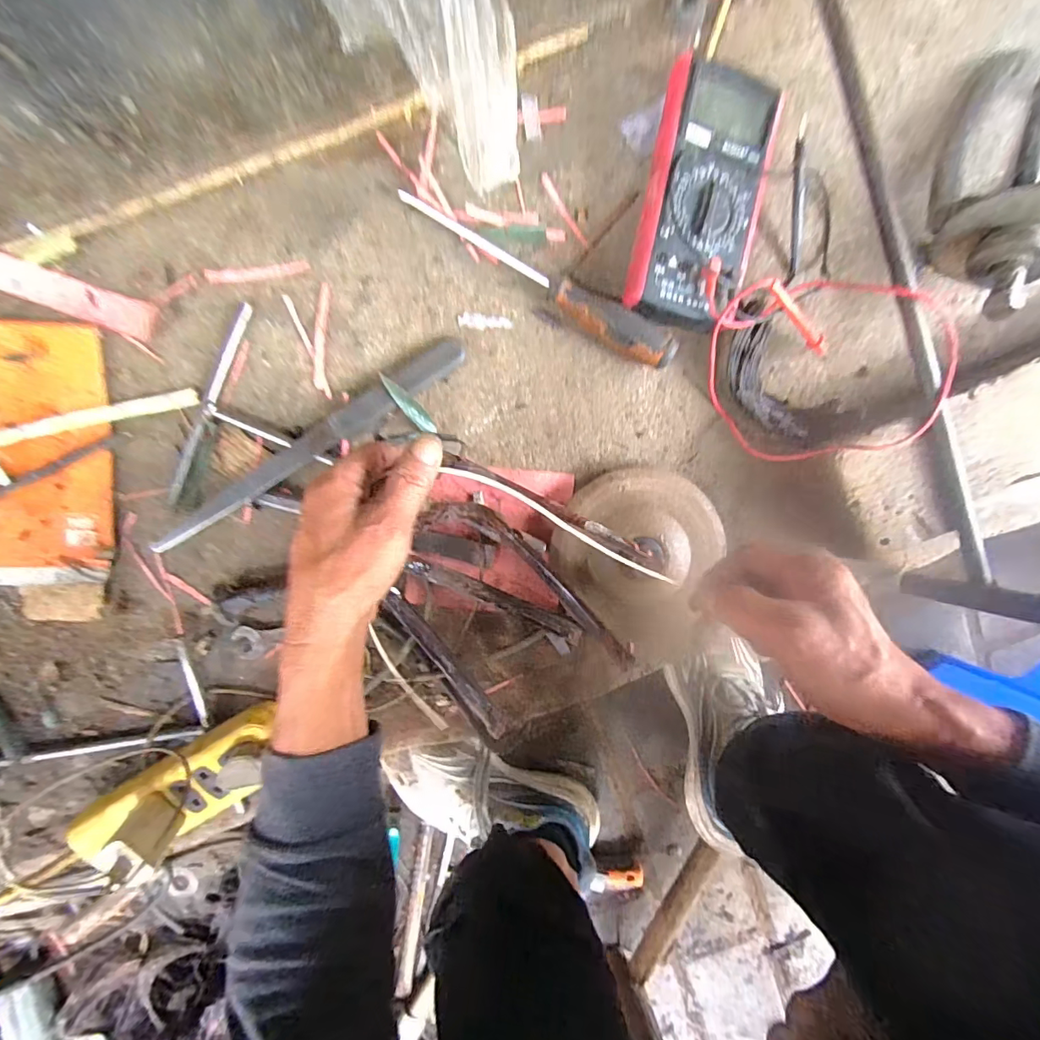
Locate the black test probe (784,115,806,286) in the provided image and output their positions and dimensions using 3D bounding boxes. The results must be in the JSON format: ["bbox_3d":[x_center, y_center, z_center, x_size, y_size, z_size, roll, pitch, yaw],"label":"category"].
[{"bbox_3d":[0.216,-0.246,0.390,0.010,0.008,0.111,-10,112,-2],"label":"black test probe"}]

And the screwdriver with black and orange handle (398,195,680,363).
[{"bbox_3d":[0.015,-0.192,0.391,0.239,0.031,0.033,34,91,-4],"label":"screwdriver with black and orange handle"}]

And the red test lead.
[{"bbox_3d":[0.229,-0.119,0.381,0.158,0.075,0.142,-7,94,-3],"label":"red test lead"}]

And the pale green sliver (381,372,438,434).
[{"bbox_3d":[-0.088,-0.091,0.396,0.013,0.010,0.058,-43,120,0],"label":"pale green sliver"}]

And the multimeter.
[{"bbox_3d":[0.138,-0.240,0.387,0.092,0.045,0.185,11,94,-3],"label":"multimeter"}]

